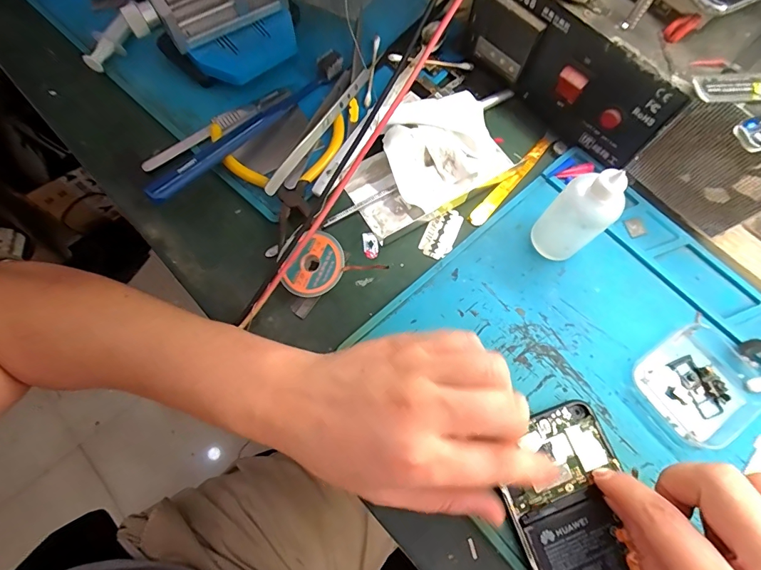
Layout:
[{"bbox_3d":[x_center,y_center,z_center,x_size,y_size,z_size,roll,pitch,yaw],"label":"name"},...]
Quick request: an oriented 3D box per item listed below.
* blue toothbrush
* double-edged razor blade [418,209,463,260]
[{"bbox_3d":[-0.098,-0.124,0.307,0.016,0.018,0.183,39,74,12],"label":"blue toothbrush"},{"bbox_3d":[0.045,-0.038,0.302,0.023,0.004,0.041,27,72,1],"label":"double-edged razor blade"}]

